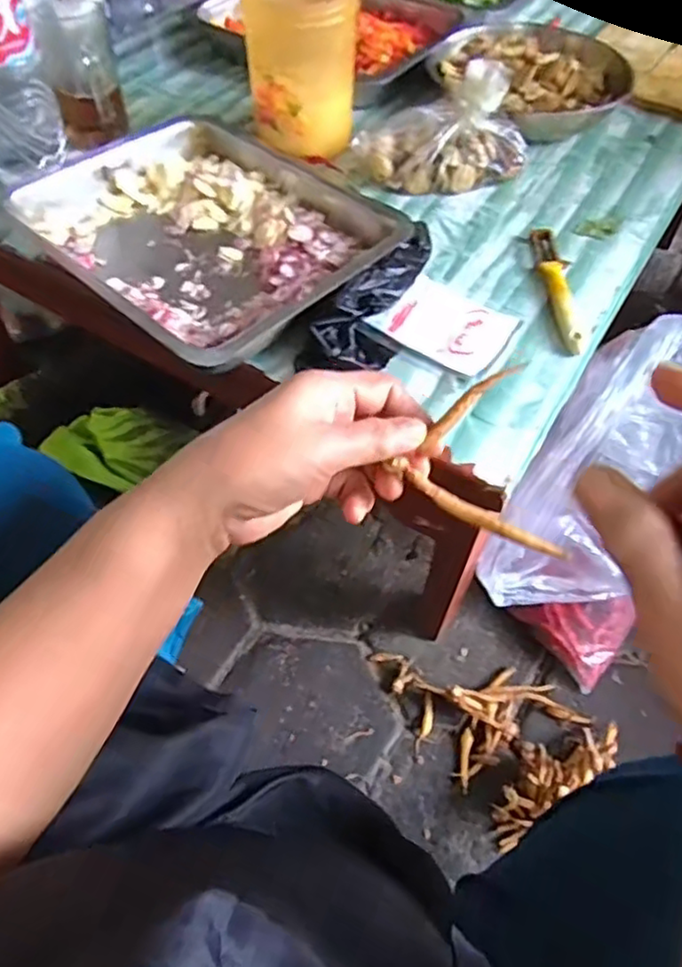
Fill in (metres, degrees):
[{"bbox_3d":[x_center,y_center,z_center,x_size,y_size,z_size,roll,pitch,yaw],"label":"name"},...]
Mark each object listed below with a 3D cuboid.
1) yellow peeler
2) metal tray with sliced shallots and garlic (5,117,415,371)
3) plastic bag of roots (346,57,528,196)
[{"bbox_3d":[0.209,-0.189,0.624,0.024,0.013,0.166,-1,56,-1],"label":"yellow peeler"},{"bbox_3d":[-0.125,-0.247,0.633,0.339,0.055,0.269,37,63,22],"label":"metal tray with sliced shallots and garlic"},{"bbox_3d":[0.109,-0.382,0.705,0.186,0.098,0.074,-11,57,-8],"label":"plastic bag of roots"}]

